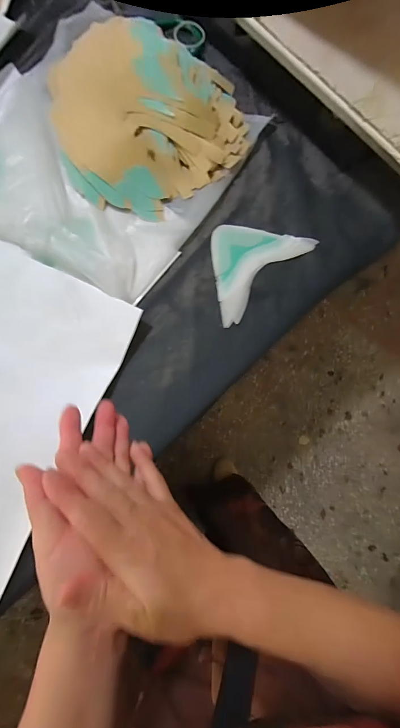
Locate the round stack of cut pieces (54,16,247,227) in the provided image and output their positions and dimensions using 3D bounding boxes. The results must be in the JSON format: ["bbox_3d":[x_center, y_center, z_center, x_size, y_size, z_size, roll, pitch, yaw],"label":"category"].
[{"bbox_3d":[-0.073,-0.362,0.475,0.296,0.076,0.254,0,84,-3],"label":"round stack of cut pieces"}]

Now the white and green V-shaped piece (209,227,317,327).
[{"bbox_3d":[0.102,-0.147,0.507,0.155,0.010,0.154,-7,84,-4],"label":"white and green V-shaped piece"}]

